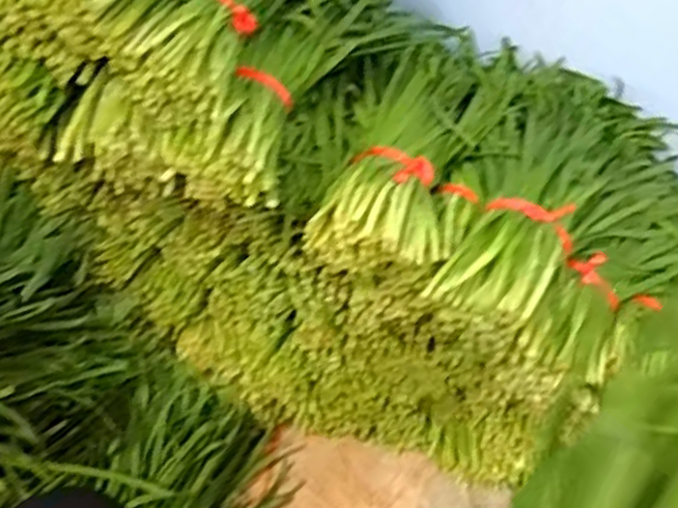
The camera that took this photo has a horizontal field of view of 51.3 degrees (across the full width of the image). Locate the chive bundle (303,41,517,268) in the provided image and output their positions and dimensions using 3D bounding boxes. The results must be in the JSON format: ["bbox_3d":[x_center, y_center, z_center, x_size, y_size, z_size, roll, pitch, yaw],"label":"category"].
[{"bbox_3d":[0.111,-0.146,0.799,0.125,0.069,0.436,22,51,10],"label":"chive bundle"}]

